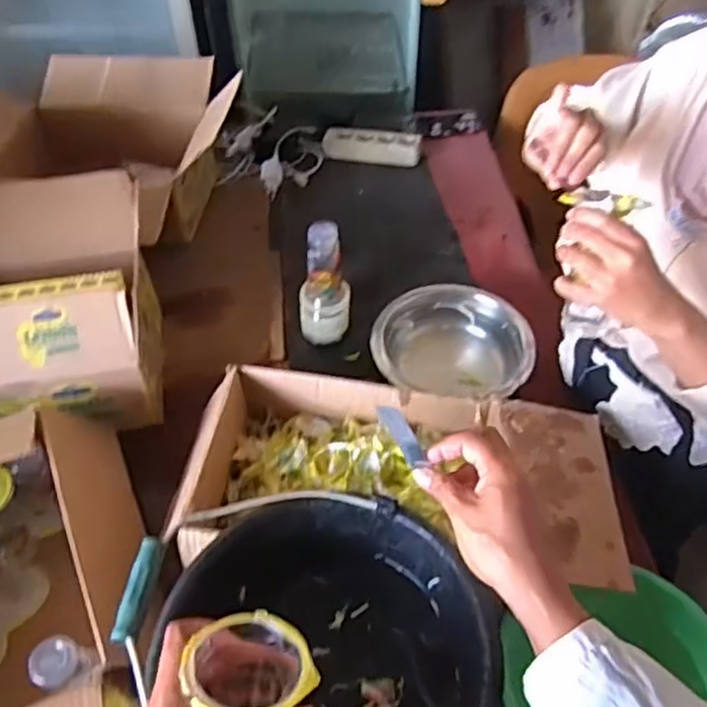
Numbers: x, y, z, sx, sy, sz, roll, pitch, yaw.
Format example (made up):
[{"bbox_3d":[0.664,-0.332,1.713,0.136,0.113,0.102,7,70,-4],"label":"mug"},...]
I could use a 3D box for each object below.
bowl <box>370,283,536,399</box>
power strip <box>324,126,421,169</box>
[{"bbox_3d":[0.147,-0.018,0.980,0.225,0.096,0.201,7,48,5],"label":"bowl"},{"bbox_3d":[0.038,-0.429,1.375,0.206,0.044,0.073,10,49,8],"label":"power strip"}]

